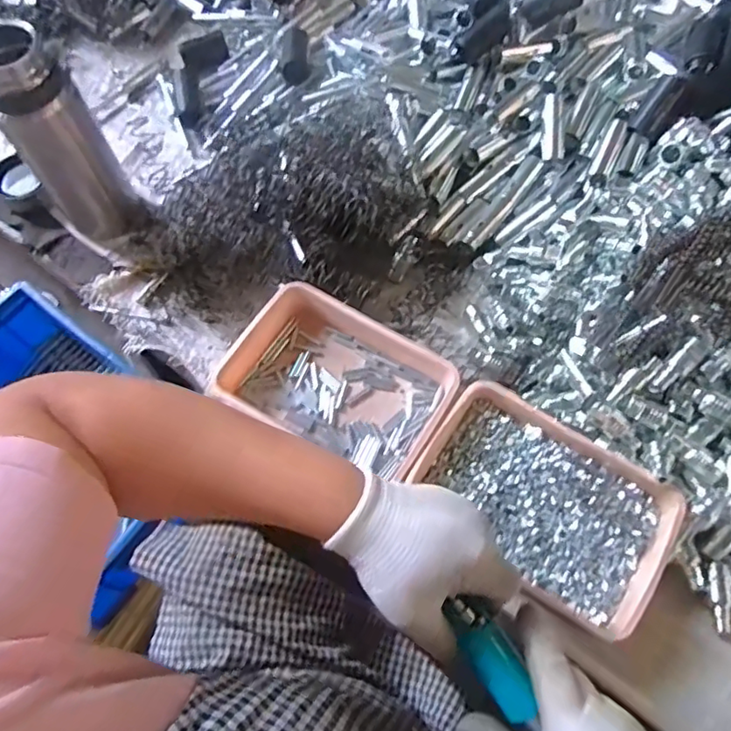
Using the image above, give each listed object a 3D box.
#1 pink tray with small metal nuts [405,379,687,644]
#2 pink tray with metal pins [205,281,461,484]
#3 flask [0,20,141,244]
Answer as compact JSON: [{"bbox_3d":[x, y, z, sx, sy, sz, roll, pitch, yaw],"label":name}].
[{"bbox_3d":[0.149,0.111,0.487,0.201,0.037,0.131,34,71,16],"label":"pink tray with small metal nuts"},{"bbox_3d":[-0.025,0.014,0.543,0.204,0.042,0.141,23,68,12],"label":"pink tray with metal pins"},{"bbox_3d":[-0.301,-0.219,0.567,0.079,0.196,0.070,-35,69,-13],"label":"flask"}]

